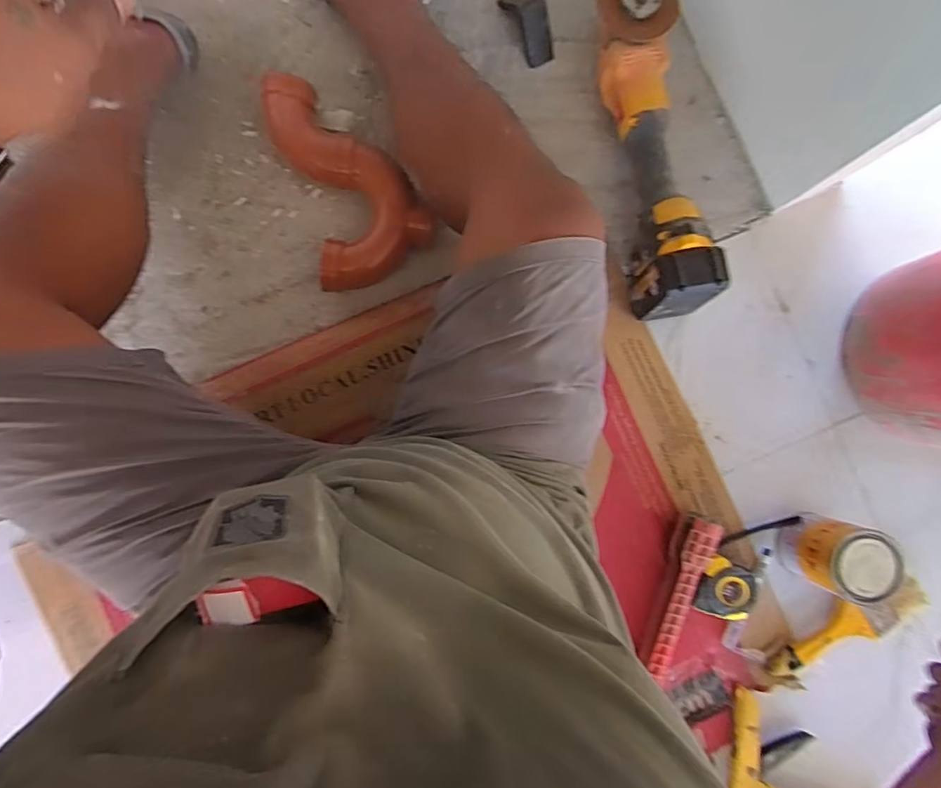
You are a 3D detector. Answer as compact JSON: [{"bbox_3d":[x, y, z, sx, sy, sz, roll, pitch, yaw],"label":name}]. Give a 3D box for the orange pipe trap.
[{"bbox_3d":[-0.145,-0.261,0.638,0.137,0.062,0.255,-19,88,-3],"label":"orange pipe trap"}]

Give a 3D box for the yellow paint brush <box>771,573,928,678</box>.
[{"bbox_3d":[0.475,0.293,0.673,0.220,0.034,0.070,-22,90,-2],"label":"yellow paint brush"}]

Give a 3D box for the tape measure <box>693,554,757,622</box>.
[{"bbox_3d":[0.314,0.242,0.656,0.074,0.036,0.071,0,87,-3],"label":"tape measure"}]

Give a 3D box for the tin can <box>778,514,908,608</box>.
[{"bbox_3d":[0.433,0.192,0.632,0.074,0.132,0.082,15,89,-1],"label":"tin can"}]

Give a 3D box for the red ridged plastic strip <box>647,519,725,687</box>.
[{"bbox_3d":[0.255,0.254,0.648,0.049,0.044,0.208,16,86,-2],"label":"red ridged plastic strip"}]

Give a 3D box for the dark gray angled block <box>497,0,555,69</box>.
[{"bbox_3d":[0.075,-0.472,0.663,0.039,0.043,0.097,-26,90,-2],"label":"dark gray angled block"}]

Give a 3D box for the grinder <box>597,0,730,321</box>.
[{"bbox_3d":[0.216,-0.286,0.633,0.083,0.113,0.385,-9,89,-2],"label":"grinder"}]

